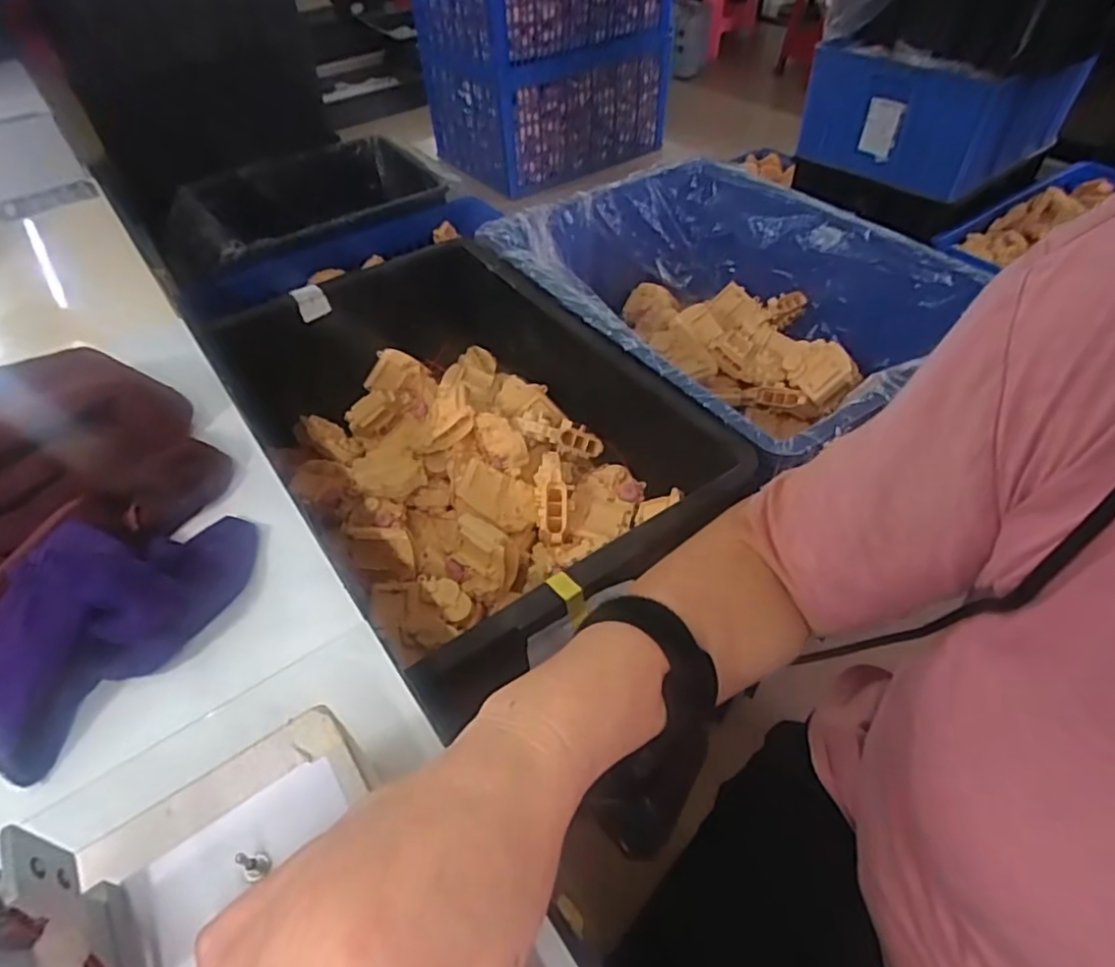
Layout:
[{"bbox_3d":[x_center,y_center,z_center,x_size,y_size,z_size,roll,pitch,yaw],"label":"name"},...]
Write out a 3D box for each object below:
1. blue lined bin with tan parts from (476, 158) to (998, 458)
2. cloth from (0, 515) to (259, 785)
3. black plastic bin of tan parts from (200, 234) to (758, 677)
[{"bbox_3d":[0.215,-0.212,0.846,0.414,0.185,0.532,-28,52,-21],"label":"blue lined bin with tan parts"},{"bbox_3d":[-0.248,0.059,0.352,0.101,0.055,0.160,27,54,25],"label":"cloth"},{"bbox_3d":[-0.116,-0.046,0.704,0.354,0.169,0.549,-29,53,-22],"label":"black plastic bin of tan parts"}]

